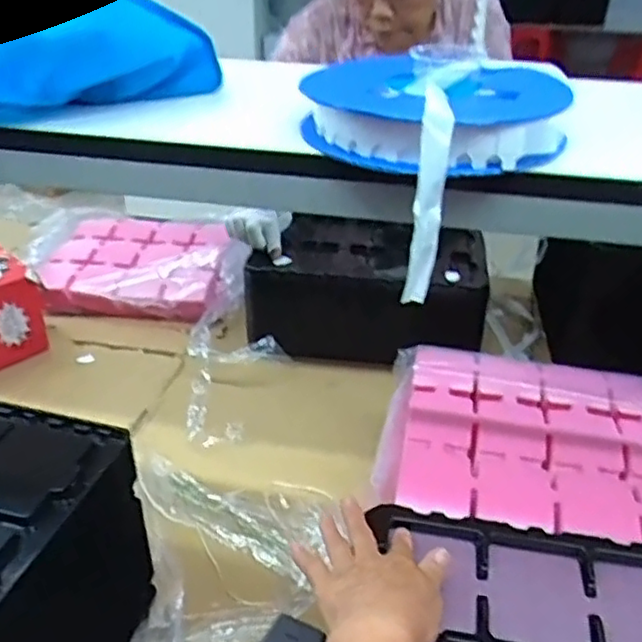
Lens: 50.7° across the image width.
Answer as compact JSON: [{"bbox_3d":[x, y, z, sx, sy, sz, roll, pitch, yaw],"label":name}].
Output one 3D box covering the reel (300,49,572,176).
[{"bbox_3d":[0.088,-0.151,0.492,0.161,0.058,0.161,-14,35,-23],"label":"reel"}]

